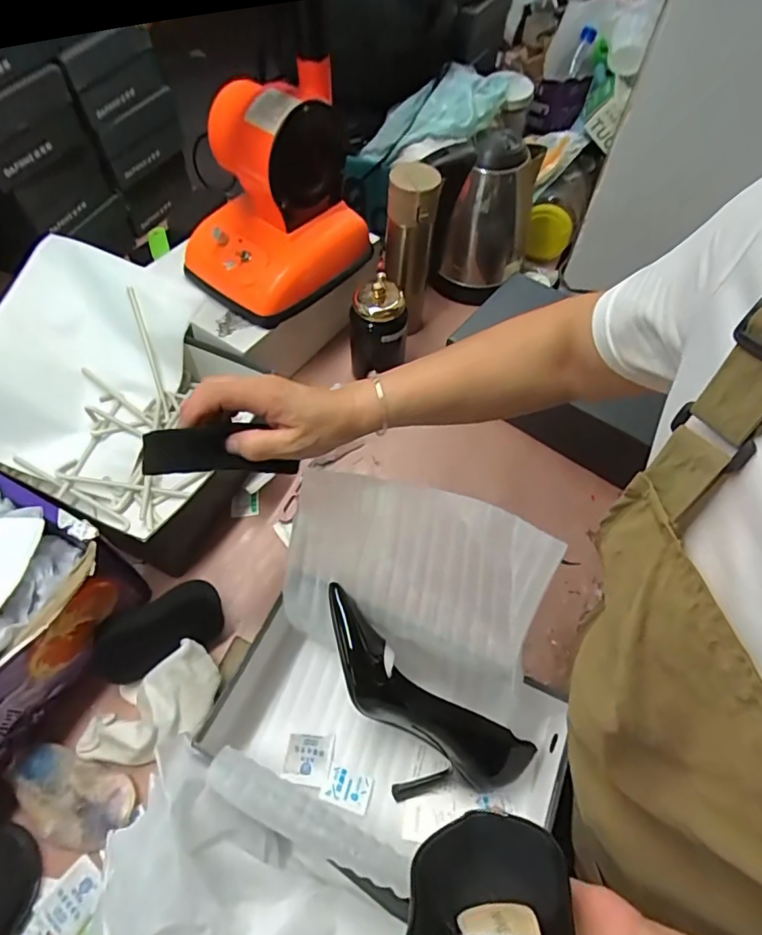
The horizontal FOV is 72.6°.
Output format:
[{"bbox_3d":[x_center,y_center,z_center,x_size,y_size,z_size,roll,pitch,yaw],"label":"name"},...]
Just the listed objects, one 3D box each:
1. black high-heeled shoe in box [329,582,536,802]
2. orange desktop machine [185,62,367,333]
[{"bbox_3d":[0.019,0.233,0.493,0.227,0.088,0.099,32,63,16],"label":"black high-heeled shoe in box"},{"bbox_3d":[-0.129,-0.340,0.645,0.171,0.197,0.224,35,64,17],"label":"orange desktop machine"}]

